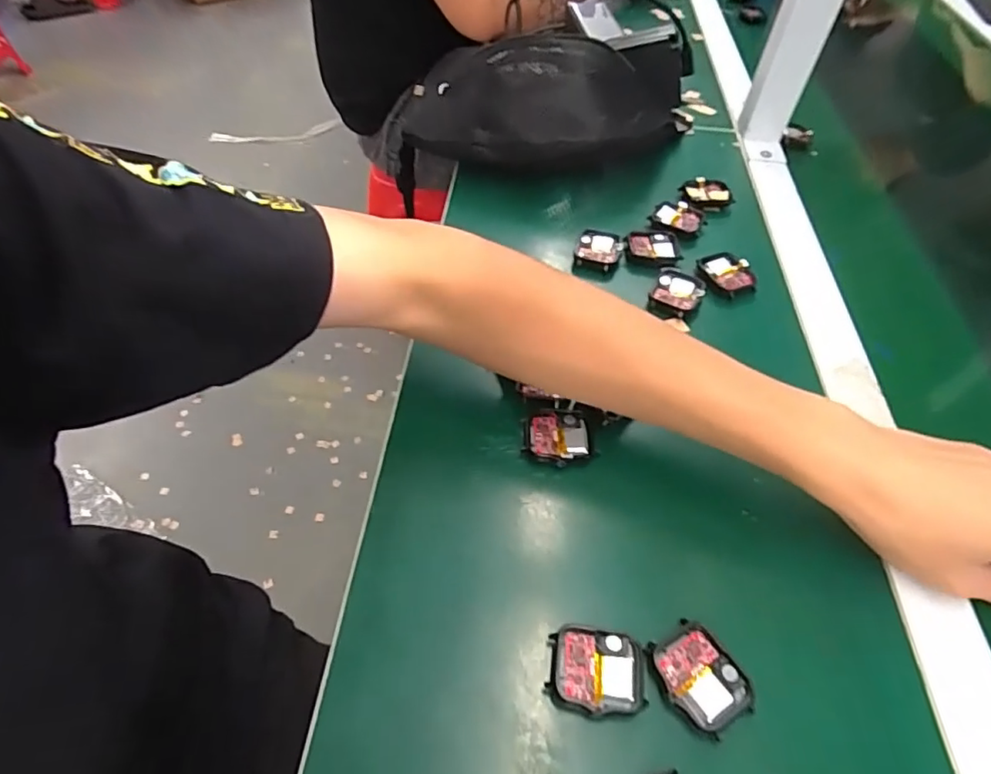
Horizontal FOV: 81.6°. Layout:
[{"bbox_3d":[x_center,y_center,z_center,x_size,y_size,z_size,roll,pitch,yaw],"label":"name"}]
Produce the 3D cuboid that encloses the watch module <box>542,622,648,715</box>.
[{"bbox_3d":[0.049,0.140,0.283,0.046,0.009,0.038,6,51,1],"label":"watch module"}]

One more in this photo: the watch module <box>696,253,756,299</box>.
[{"bbox_3d":[0.191,-0.093,0.475,0.036,0.012,0.047,-11,52,-13],"label":"watch module"}]

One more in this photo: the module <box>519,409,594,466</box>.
[{"bbox_3d":[0.039,0.033,0.369,0.043,0.010,0.038,4,51,0],"label":"module"}]

